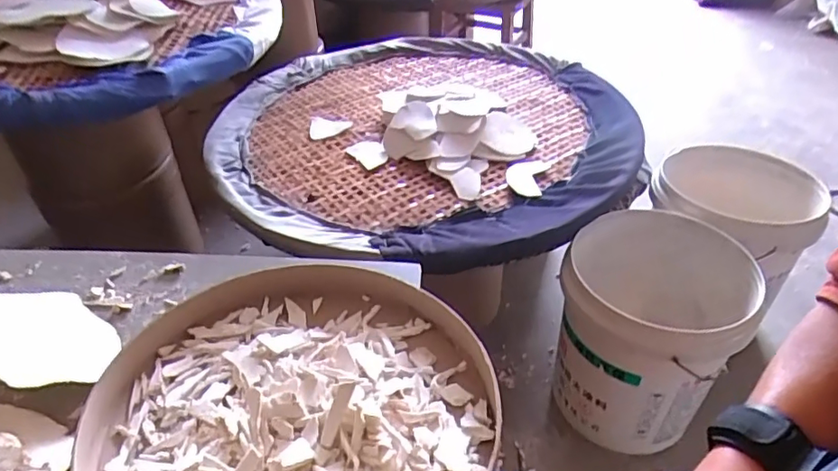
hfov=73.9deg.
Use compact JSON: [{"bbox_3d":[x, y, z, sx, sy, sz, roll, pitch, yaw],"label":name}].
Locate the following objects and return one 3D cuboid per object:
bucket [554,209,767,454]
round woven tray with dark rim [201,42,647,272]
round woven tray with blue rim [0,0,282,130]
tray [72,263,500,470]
[{"bbox_3d":[0.379,0.169,0.957,0.275,0.335,0.264,-1,39,1],"label":"bucket"},{"bbox_3d":[-0.005,-0.227,1.137,0.820,0.102,0.756,-8,39,-8],"label":"round woven tray with dark rim"},{"bbox_3d":[-0.750,-0.430,1.116,0.885,0.092,0.767,16,42,20],"label":"round woven tray with blue rim"},{"bbox_3d":[-0.098,0.136,0.443,0.302,0.040,0.297,-1,39,1],"label":"tray"}]

